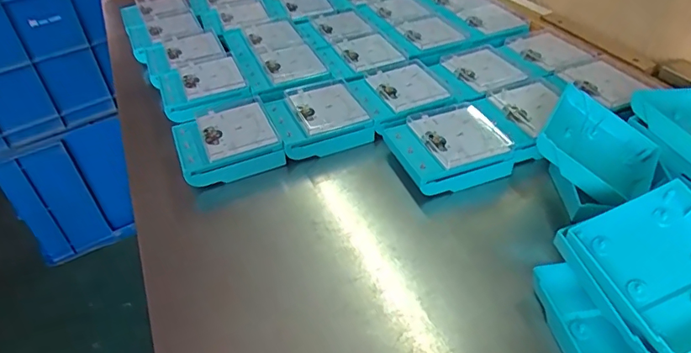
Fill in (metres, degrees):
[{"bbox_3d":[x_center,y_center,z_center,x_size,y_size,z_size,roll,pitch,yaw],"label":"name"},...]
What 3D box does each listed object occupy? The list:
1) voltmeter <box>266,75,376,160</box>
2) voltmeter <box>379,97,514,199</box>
[{"bbox_3d":[-0.037,-0.073,0.605,0.113,0.043,0.110,-17,43,-15],"label":"voltmeter"},{"bbox_3d":[0.120,-0.036,0.550,0.129,0.042,0.113,-14,42,-13],"label":"voltmeter"}]

